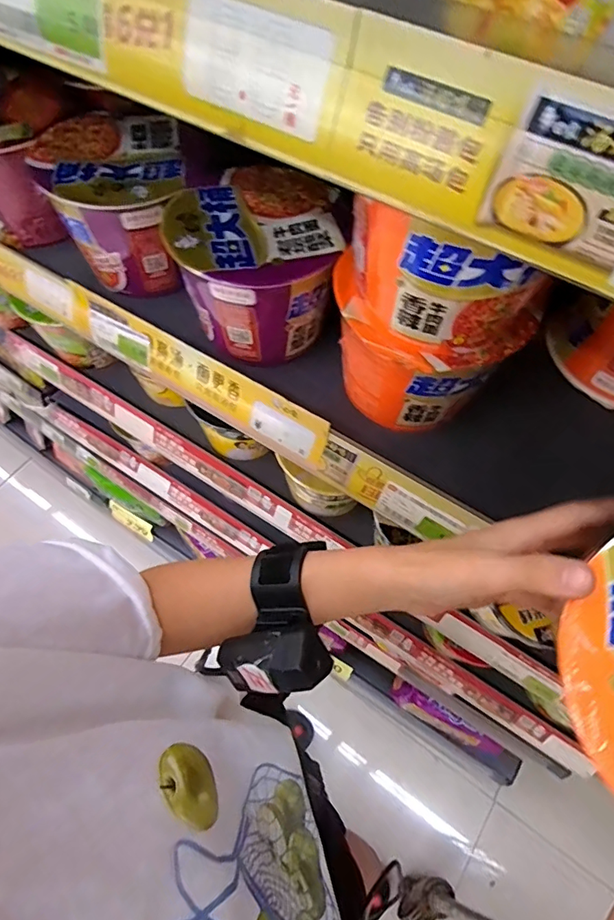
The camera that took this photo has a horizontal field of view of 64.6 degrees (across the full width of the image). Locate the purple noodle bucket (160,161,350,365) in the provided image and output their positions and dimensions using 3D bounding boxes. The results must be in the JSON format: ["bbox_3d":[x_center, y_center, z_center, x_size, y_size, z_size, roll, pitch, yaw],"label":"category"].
[{"bbox_3d":[-0.043,-0.167,0.424,0.126,0.100,0.137,0,62,-1],"label":"purple noodle bucket"}]

